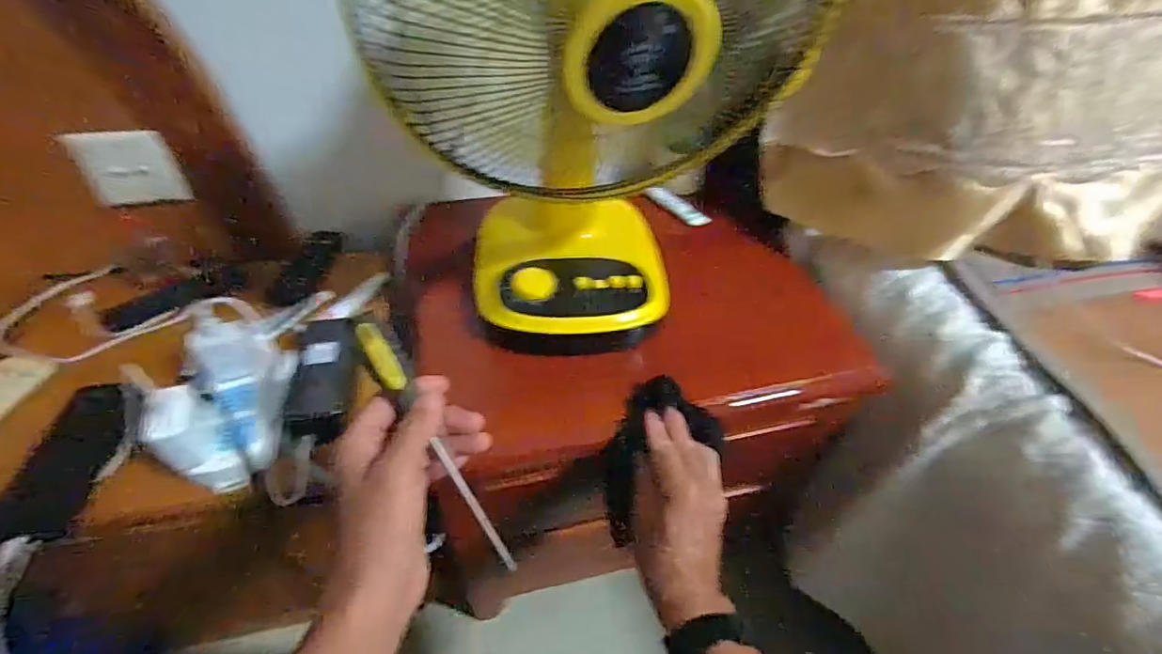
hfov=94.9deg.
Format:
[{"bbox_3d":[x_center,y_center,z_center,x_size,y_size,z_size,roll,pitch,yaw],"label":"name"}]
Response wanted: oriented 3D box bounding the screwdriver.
[{"bbox_3d":[-0.099,0.087,0.373,0.022,0.201,0.020,-34,15,-30],"label":"screwdriver"}]

